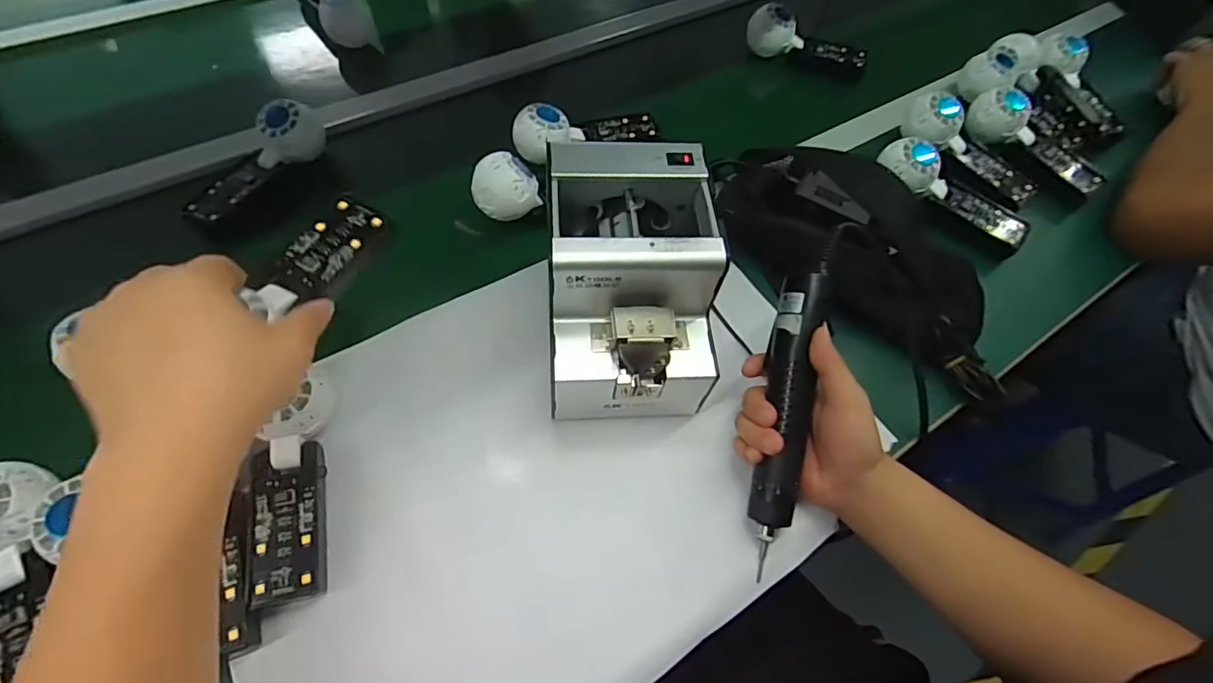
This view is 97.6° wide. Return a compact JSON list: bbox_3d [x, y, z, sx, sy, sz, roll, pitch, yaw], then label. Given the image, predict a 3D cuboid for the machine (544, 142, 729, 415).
[{"bbox_3d":[0.016,-0.039,0.430,0.122,0.160,0.163,-2,59,-6],"label":"machine"}]

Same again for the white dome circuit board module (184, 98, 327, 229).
[{"bbox_3d":[-0.367,-0.188,0.556,0.047,0.059,0.172,24,60,10],"label":"white dome circuit board module"}]

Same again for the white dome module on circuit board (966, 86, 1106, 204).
[{"bbox_3d":[0.527,-0.246,0.662,0.156,0.061,0.066,32,60,-9],"label":"white dome module on circuit board"}]

